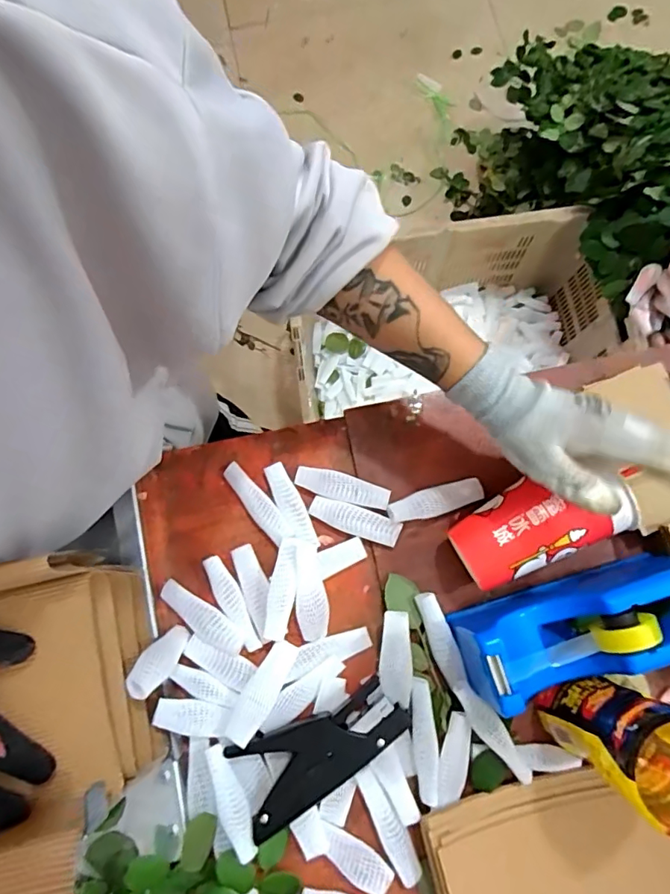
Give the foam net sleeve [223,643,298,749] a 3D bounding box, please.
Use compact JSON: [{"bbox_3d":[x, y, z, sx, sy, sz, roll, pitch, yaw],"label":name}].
[{"bbox_3d":[-0.063,0.211,0.447,0.028,0.014,0.087,29,60,8],"label":"foam net sleeve"}]

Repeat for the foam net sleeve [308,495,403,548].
[{"bbox_3d":[0.018,0.068,0.476,0.084,0.014,0.025,18,76,5],"label":"foam net sleeve"}]

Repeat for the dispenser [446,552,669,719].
[{"bbox_3d":[0.199,0.144,0.413,0.193,0.091,0.068,-16,76,-3],"label":"dispenser"}]

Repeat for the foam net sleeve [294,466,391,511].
[{"bbox_3d":[0.006,0.038,0.484,0.088,0.016,0.025,18,76,5],"label":"foam net sleeve"}]

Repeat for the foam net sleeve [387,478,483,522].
[{"bbox_3d":[0.092,0.051,0.476,0.089,0.017,0.024,-13,76,-3],"label":"foam net sleeve"}]

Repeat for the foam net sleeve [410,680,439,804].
[{"bbox_3d":[0.076,0.245,0.433,0.020,0.015,0.093,-2,75,0],"label":"foam net sleeve"}]

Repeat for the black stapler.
[{"bbox_3d":[-0.009,0.255,0.429,0.147,0.024,0.069,-25,76,-5],"label":"black stapler"}]

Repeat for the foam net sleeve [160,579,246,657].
[{"bbox_3d":[-0.120,0.153,0.463,0.088,0.008,0.028,31,78,9],"label":"foam net sleeve"}]

